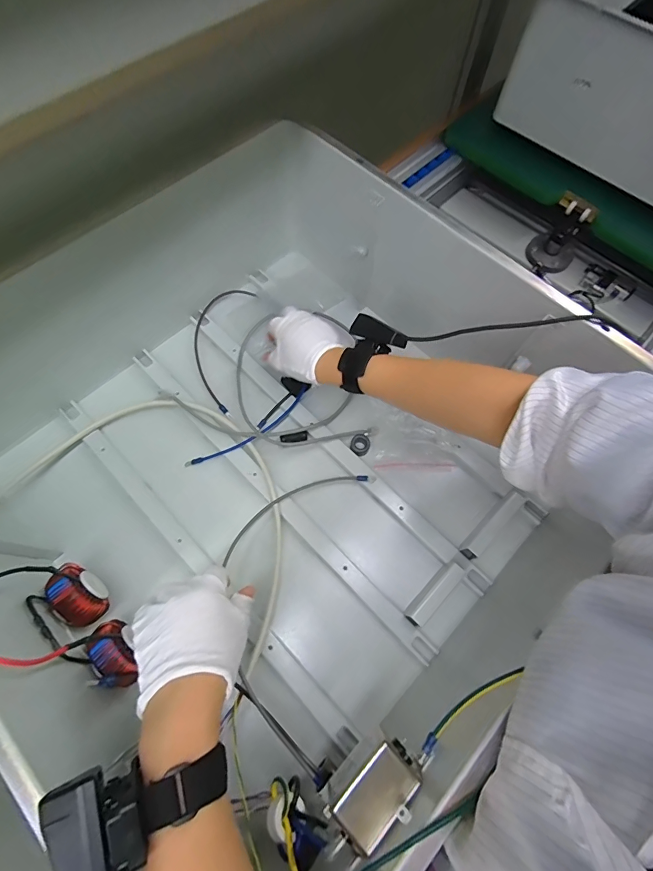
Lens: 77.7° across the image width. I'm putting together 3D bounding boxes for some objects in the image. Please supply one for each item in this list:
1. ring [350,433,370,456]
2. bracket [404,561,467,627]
[{"bbox_3d":[0.049,0.013,0.589,0.028,0.014,0.031,31,69,10],"label":"ring"},{"bbox_3d":[0.133,0.194,0.497,0.088,0.044,0.019,-42,75,-17],"label":"bracket"}]

